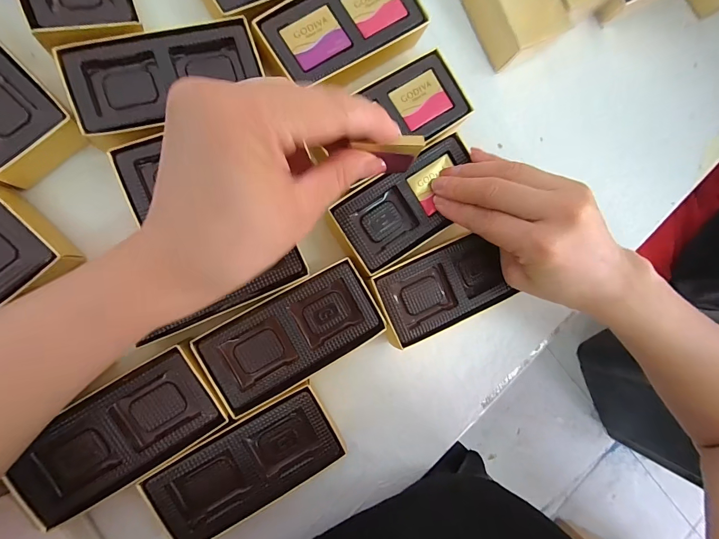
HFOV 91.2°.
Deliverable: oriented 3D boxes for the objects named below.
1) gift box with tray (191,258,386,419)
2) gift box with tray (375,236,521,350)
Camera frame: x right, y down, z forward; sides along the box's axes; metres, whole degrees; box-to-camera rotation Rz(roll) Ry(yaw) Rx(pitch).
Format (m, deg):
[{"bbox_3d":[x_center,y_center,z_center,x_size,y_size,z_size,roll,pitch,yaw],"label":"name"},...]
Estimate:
[{"bbox_3d":[-0.047,0.045,0.246,0.117,0.038,0.062,-28,94,-11],"label":"gift box with tray"},{"bbox_3d":[0.060,0.013,0.268,0.100,0.037,0.057,-24,93,-11],"label":"gift box with tray"}]

